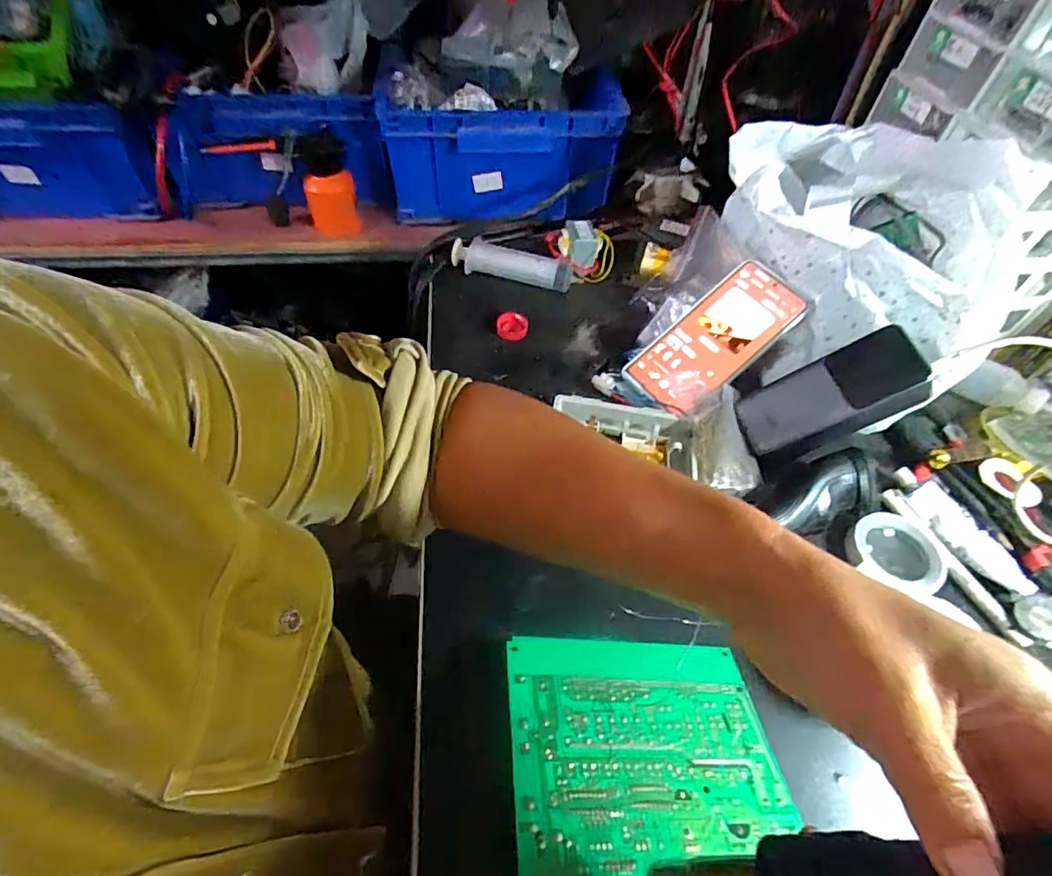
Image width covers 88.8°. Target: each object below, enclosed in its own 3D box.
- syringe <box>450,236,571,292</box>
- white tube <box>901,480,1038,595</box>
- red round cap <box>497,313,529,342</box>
[{"bbox_3d":[-0.015,-0.190,0.594,0.131,0.032,0.032,17,53,10],"label":"syringe"},{"bbox_3d":[0.343,0.076,0.415,0.027,0.016,0.099,-25,58,-21],"label":"white tube"},{"bbox_3d":[-0.013,-0.113,0.549,0.030,0.019,0.023,16,53,9],"label":"red round cap"}]

